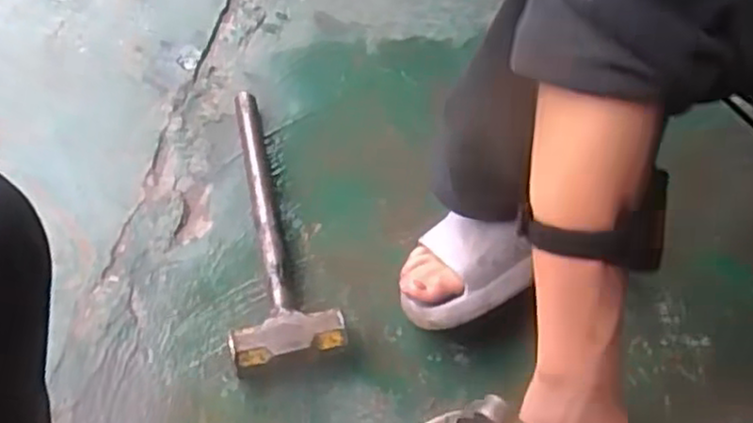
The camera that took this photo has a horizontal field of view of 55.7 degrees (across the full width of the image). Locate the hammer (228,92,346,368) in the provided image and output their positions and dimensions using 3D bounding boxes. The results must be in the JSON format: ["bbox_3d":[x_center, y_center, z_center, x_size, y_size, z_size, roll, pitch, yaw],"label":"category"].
[{"bbox_3d":[-0.120,0.006,0.787,0.105,0.050,0.342,-10,57,-8],"label":"hammer"}]

